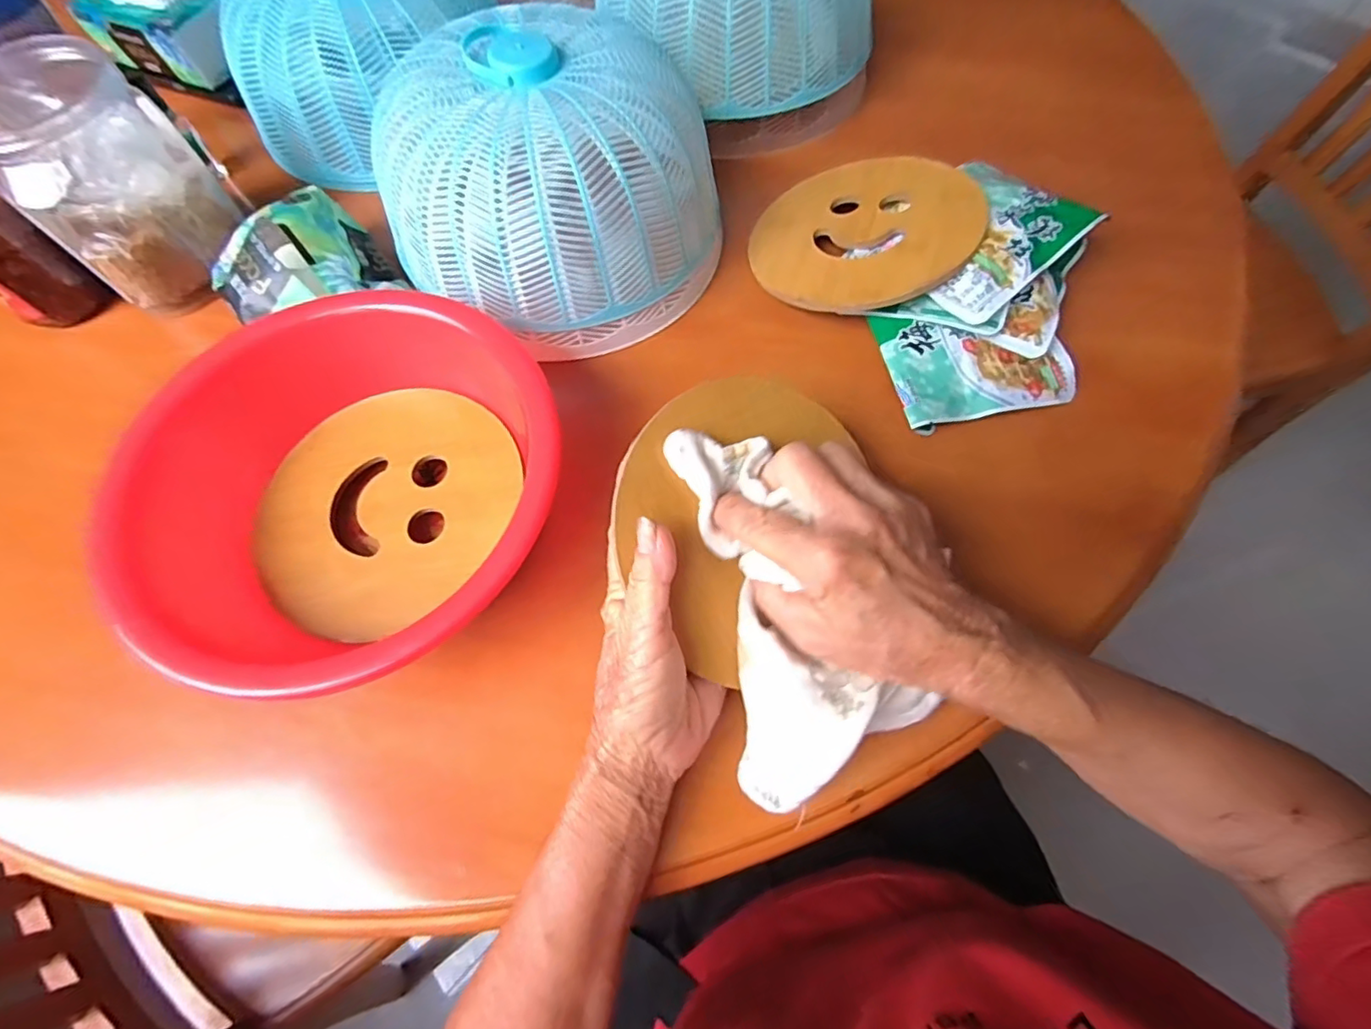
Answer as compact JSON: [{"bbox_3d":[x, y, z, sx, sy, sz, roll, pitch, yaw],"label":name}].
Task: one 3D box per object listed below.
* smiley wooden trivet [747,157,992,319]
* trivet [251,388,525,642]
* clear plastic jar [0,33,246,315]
[{"bbox_3d":[0.128,-0.204,0.427,0.156,0.012,0.157,-9,58,15],"label":"smiley wooden trivet"},{"bbox_3d":[-0.185,-0.012,0.356,0.153,0.009,0.154,-1,65,2],"label":"trivet"},{"bbox_3d":[-0.400,-0.233,0.413,0.106,0.130,0.106,40,73,18],"label":"clear plastic jar"}]

